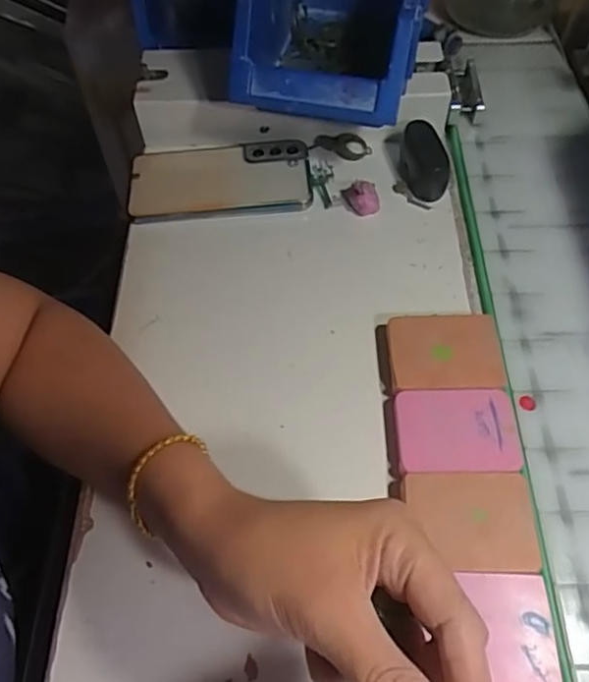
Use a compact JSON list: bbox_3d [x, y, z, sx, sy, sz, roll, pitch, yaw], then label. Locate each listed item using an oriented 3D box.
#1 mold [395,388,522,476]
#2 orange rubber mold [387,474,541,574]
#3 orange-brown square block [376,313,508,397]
[{"bbox_3d":[0.098,0.055,0.365,0.070,0.011,0.054,-2,59,3],"label":"mold"},{"bbox_3d":[0.094,0.101,0.337,0.072,0.012,0.053,-2,59,3],"label":"orange rubber mold"},{"bbox_3d":[0.094,0.008,0.398,0.077,0.015,0.056,-4,59,2],"label":"orange-brown square block"}]

